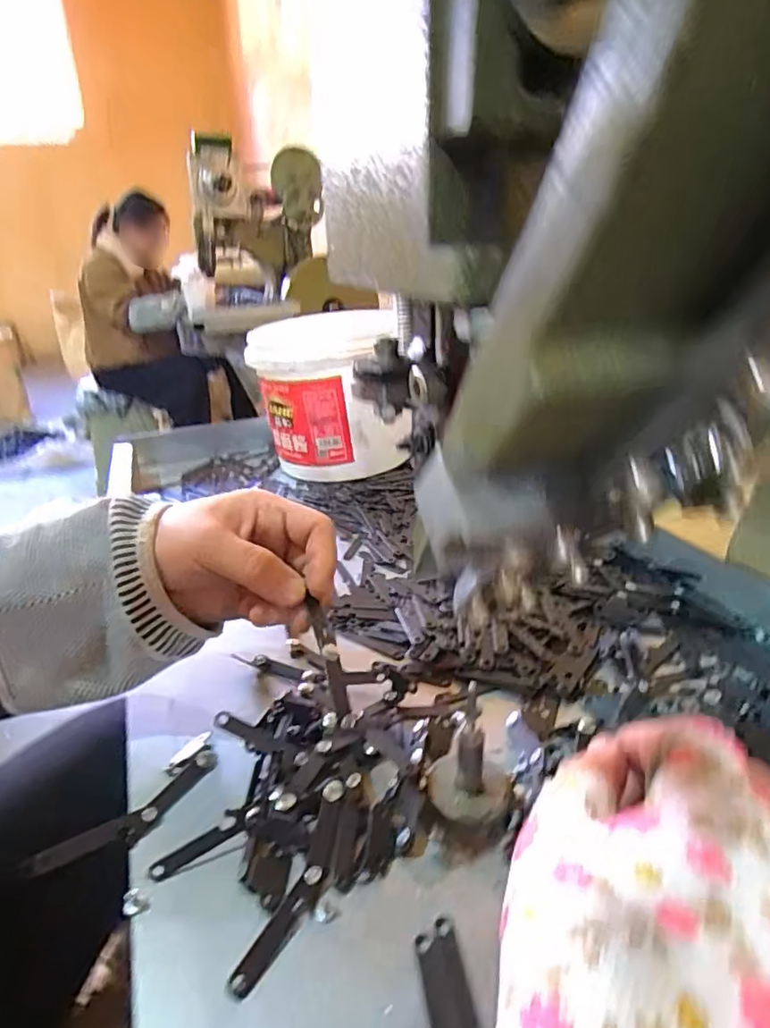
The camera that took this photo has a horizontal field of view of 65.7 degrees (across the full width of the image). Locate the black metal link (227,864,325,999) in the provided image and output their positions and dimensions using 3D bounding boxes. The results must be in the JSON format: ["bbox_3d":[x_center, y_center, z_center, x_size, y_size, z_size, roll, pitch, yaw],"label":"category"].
[{"bbox_3d":[-0.042,0.164,0.237,0.009,0.008,0.052,14,29,31],"label":"black metal link"}]

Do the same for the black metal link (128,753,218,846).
[{"bbox_3d":[-0.105,0.138,0.297,0.010,0.008,0.055,11,28,27],"label":"black metal link"}]

